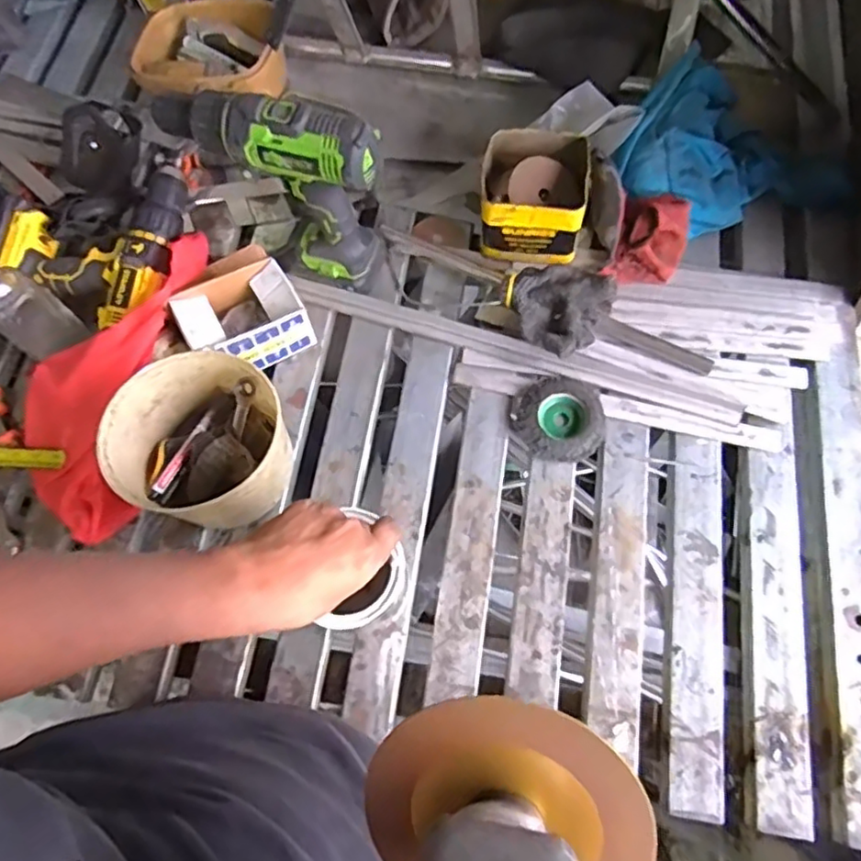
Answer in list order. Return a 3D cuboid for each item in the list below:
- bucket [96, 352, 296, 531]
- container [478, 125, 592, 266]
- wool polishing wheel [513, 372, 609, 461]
[{"bbox_3d":[-0.222,0.015,0.649,0.161,0.119,0.153,-1,69,2],"label":"bucket"},{"bbox_3d":[0.119,-0.274,0.746,0.116,0.091,0.131,9,69,6],"label":"container"},{"bbox_3d":[0.139,-0.013,0.689,0.095,0.019,0.094,-1,69,2],"label":"wool polishing wheel"}]

